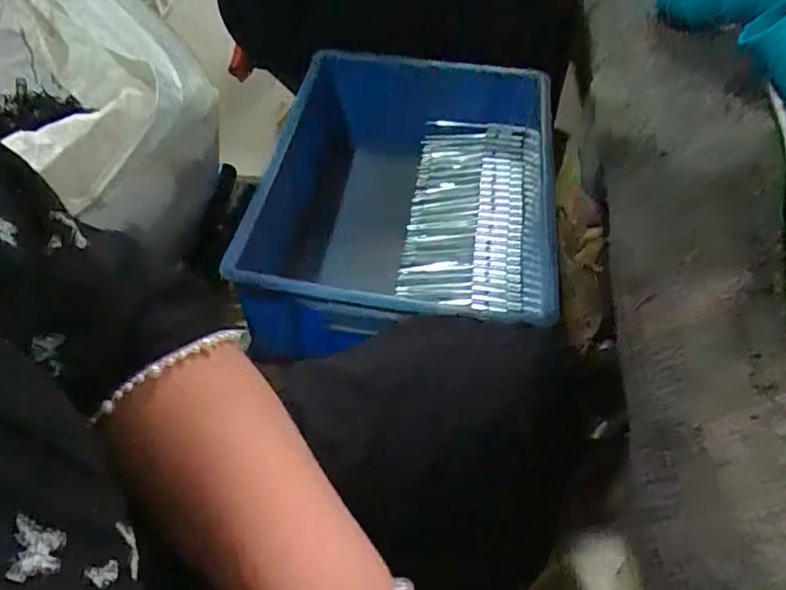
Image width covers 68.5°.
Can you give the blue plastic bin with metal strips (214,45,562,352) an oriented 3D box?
[{"bbox_3d":[0.030,-0.123,0.638,0.274,0.113,0.397,8,52,8],"label":"blue plastic bin with metal strips"}]

